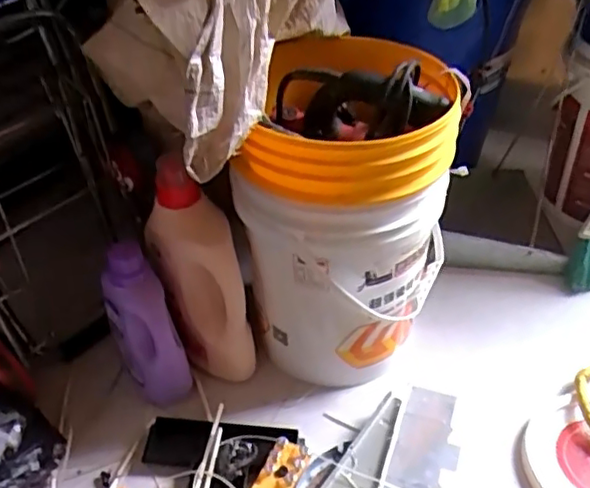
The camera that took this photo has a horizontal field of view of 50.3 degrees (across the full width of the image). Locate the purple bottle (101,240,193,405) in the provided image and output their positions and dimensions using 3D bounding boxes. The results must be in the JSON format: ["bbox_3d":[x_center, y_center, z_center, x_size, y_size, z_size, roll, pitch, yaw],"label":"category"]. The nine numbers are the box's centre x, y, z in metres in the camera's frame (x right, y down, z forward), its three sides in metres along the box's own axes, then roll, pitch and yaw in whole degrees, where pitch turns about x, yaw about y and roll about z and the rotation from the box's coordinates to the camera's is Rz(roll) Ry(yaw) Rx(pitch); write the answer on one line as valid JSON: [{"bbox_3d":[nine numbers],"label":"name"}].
[{"bbox_3d":[-0.227,0.123,0.950,0.077,0.246,0.119,-26,45,-26],"label":"purple bottle"}]

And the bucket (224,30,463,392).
[{"bbox_3d":[0.084,-0.048,0.960,0.264,0.457,0.338,5,40,8],"label":"bucket"}]

